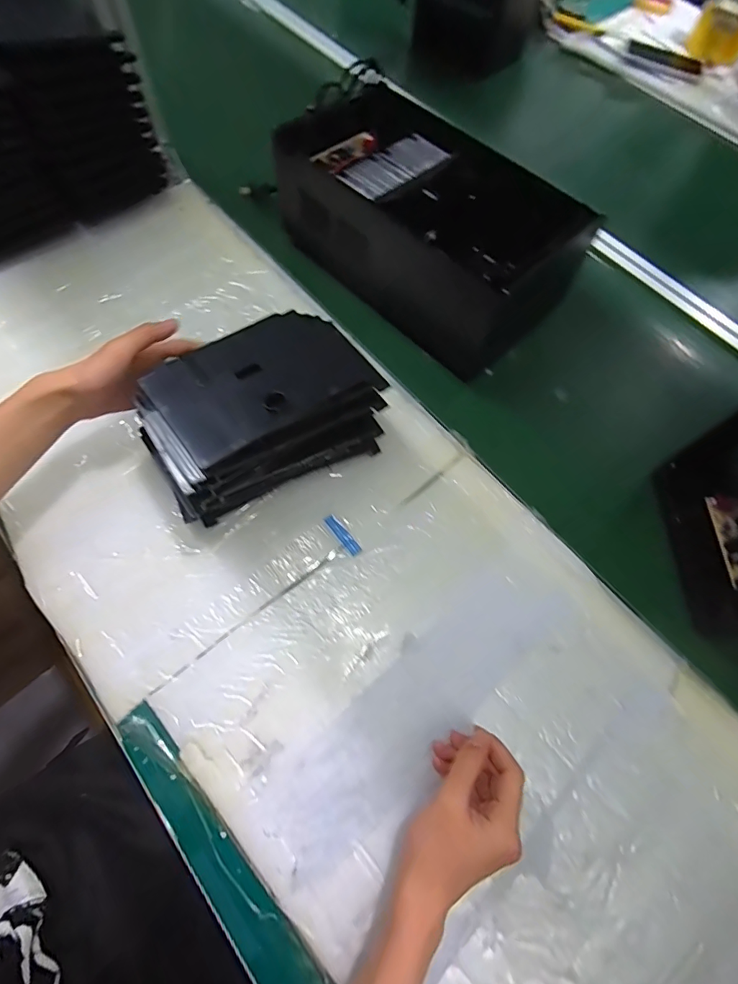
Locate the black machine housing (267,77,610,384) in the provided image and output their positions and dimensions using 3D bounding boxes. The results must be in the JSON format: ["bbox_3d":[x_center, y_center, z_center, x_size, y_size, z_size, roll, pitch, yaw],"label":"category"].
[{"bbox_3d":[0.078,-0.336,0.562,0.340,0.130,0.221,41,70,14],"label":"black machine housing"}]

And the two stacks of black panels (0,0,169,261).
[{"bbox_3d":[-0.423,-0.443,0.549,0.260,0.185,0.177,-36,73,-17],"label":"two stacks of black panels"}]

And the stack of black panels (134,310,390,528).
[{"bbox_3d":[-0.102,-0.079,0.434,0.203,0.109,0.131,-27,70,-14],"label":"stack of black panels"}]

